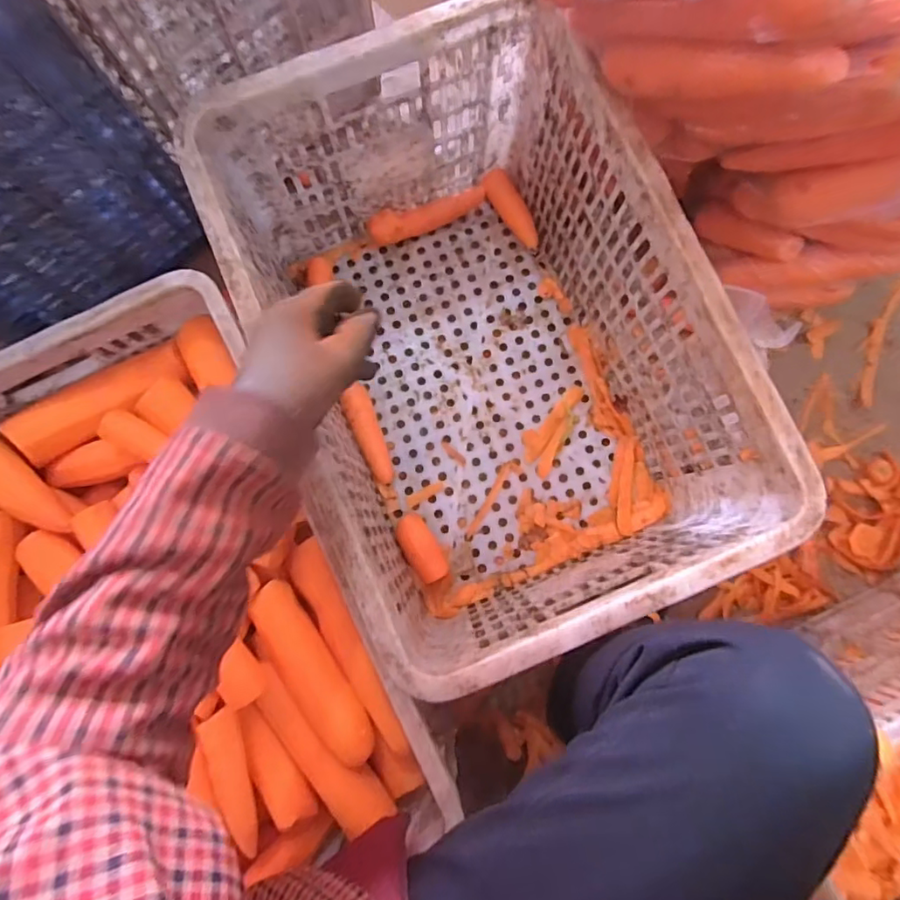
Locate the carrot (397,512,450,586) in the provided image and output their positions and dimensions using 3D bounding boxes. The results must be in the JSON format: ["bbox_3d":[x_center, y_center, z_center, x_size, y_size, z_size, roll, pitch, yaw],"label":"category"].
[{"bbox_3d":[-0.033,0.114,0.663,0.036,0.032,0.081,-29,85,-4],"label":"carrot"}]

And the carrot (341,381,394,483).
[{"bbox_3d":[-0.094,-0.019,0.678,0.032,0.026,0.120,-24,85,-4],"label":"carrot"}]

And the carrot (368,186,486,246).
[{"bbox_3d":[-0.026,-0.292,0.704,0.152,0.036,0.034,-22,84,-4],"label":"carrot"}]

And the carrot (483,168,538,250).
[{"bbox_3d":[0.080,-0.302,0.709,0.030,0.030,0.103,-37,86,-5],"label":"carrot"}]

